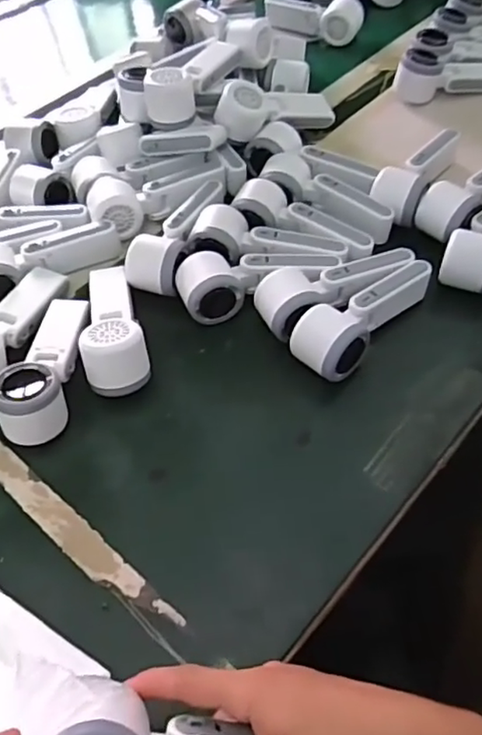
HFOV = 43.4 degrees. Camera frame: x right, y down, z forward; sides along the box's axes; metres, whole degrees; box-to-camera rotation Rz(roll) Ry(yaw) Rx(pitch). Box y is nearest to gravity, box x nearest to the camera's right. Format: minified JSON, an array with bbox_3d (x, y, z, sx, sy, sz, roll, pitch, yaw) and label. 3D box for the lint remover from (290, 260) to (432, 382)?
[{"bbox_3d":[0.121,-0.051,0.586,0.164,0.052,0.058,-37,59,-22],"label":"lint remover"}]

